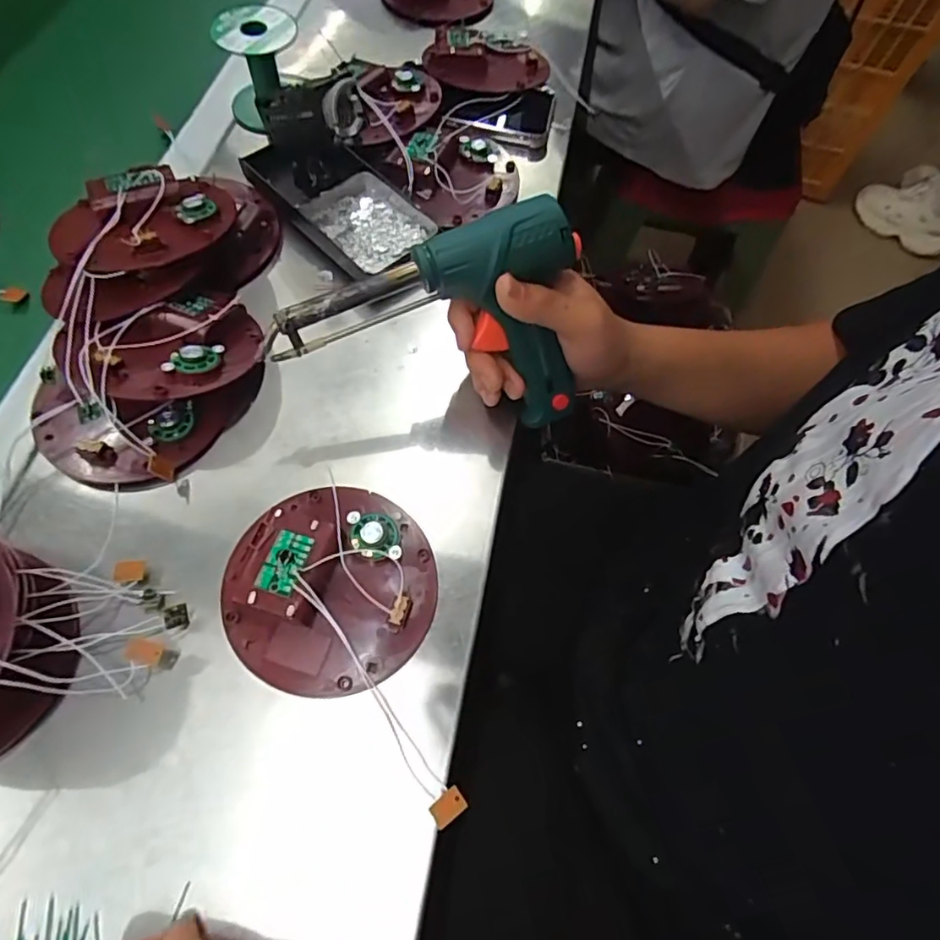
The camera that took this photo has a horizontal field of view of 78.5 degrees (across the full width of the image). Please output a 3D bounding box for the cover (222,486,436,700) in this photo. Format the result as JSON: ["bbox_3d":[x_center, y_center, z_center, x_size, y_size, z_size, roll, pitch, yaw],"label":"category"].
[{"bbox_3d":[-0.081,0.065,0.334,0.116,0.025,0.118,2,64,-4],"label":"cover"}]

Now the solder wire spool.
[{"bbox_3d":[-0.181,-0.350,0.506,0.070,0.074,0.068,-18,67,-13],"label":"solder wire spool"}]

